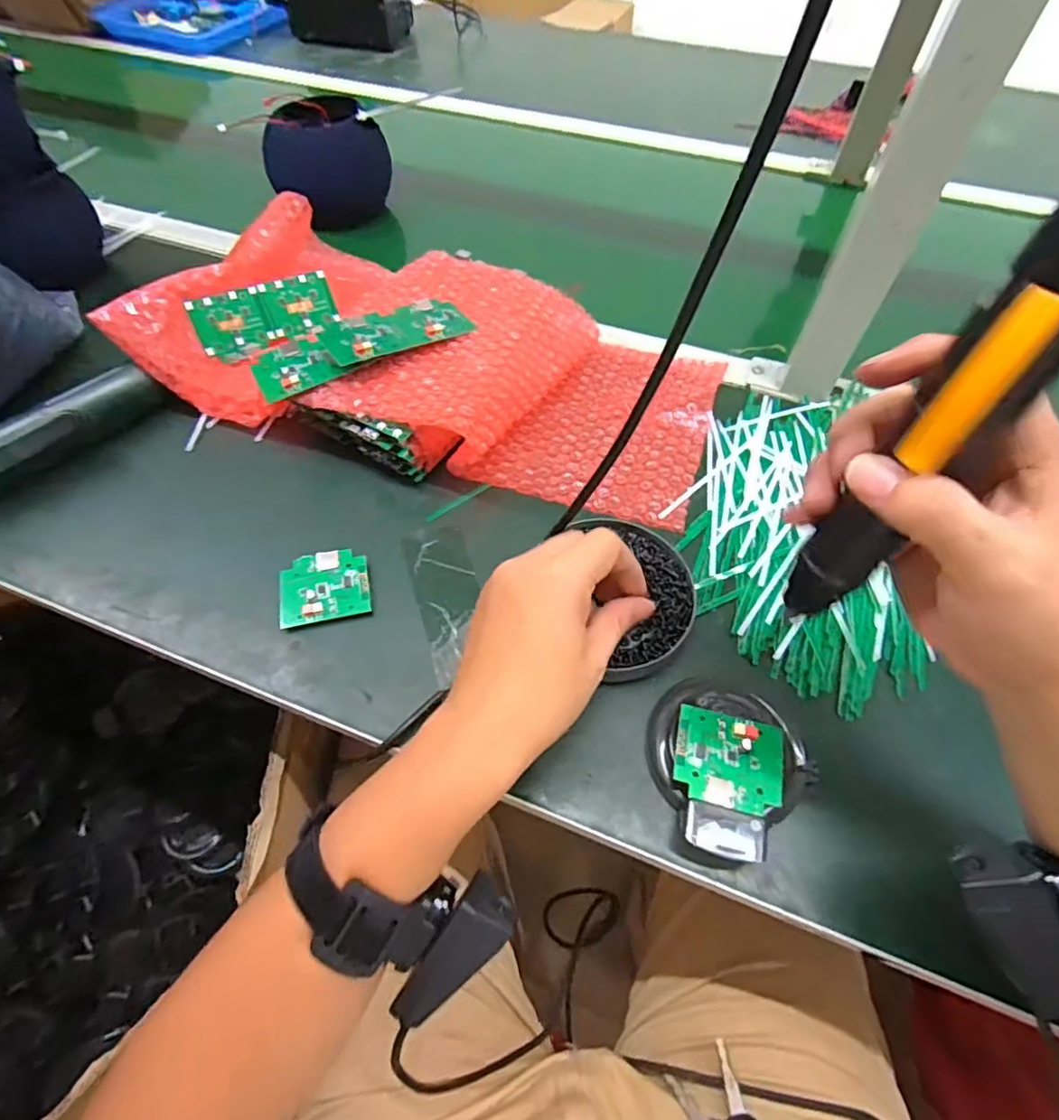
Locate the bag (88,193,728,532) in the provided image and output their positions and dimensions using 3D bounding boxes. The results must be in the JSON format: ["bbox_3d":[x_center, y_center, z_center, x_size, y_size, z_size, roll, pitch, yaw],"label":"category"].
[{"bbox_3d":[-0.067,-0.173,0.485,0.444,0.073,0.222,18,59,10],"label":"bag"}]

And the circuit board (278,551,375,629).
[{"bbox_3d":[-0.142,0.018,0.405,0.060,0.010,0.053,-12,59,-9],"label":"circuit board"}]

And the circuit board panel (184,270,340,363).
[{"bbox_3d":[-0.225,-0.210,0.503,0.115,0.049,0.009,-27,22,-20],"label":"circuit board panel"}]

